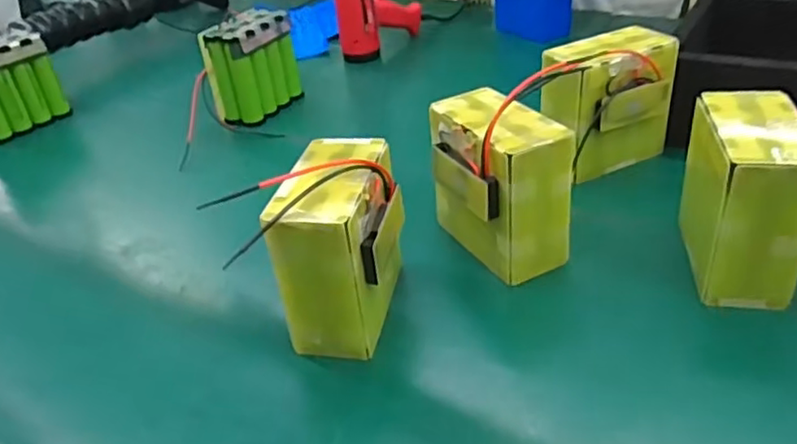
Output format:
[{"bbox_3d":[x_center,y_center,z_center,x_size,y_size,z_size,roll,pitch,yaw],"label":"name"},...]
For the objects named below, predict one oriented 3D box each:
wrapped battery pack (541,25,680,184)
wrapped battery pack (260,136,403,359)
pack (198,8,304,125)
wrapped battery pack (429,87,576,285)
[{"bbox_3d":[0.250,-0.136,0.784,0.152,0.158,0.087,-19,36,-18],"label":"wrapped battery pack"},{"bbox_3d":[-0.046,0.019,0.582,0.090,0.144,0.139,0,34,10],"label":"wrapped battery pack"},{"bbox_3d":[-0.231,-0.249,1.040,0.077,0.143,0.141,20,42,34],"label":"pack"},{"bbox_3d":[0.097,-0.036,0.649,0.086,0.149,0.143,-21,37,-21],"label":"wrapped battery pack"}]

